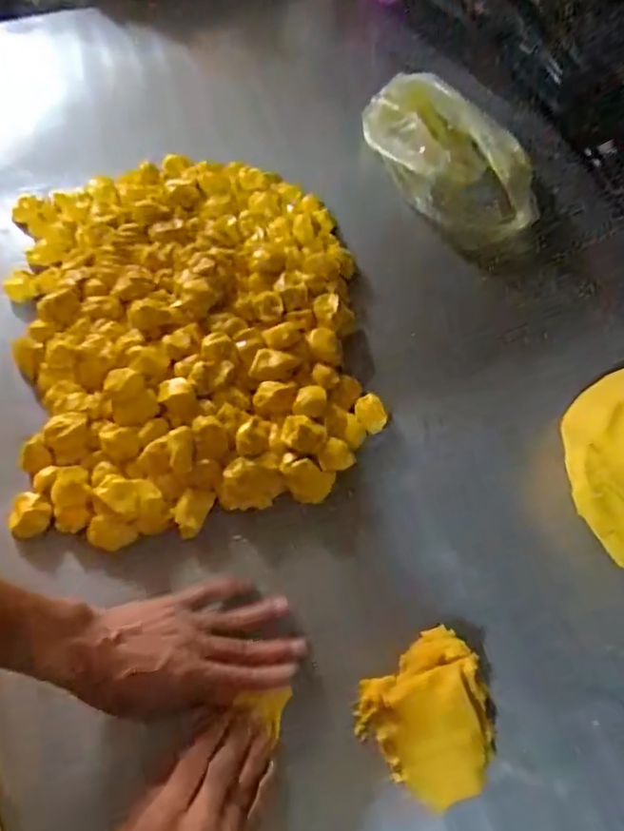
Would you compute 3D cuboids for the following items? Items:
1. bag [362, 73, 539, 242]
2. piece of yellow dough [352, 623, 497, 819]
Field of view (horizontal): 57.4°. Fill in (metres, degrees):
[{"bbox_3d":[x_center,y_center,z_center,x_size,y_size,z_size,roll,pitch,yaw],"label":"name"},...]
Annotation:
[{"bbox_3d":[0.174,-0.334,0.729,0.165,0.075,0.251,-17,64,-8],"label":"bag"},{"bbox_3d":[0.098,0.242,0.450,0.107,0.055,0.107,-32,67,-15],"label":"piece of yellow dough"}]

